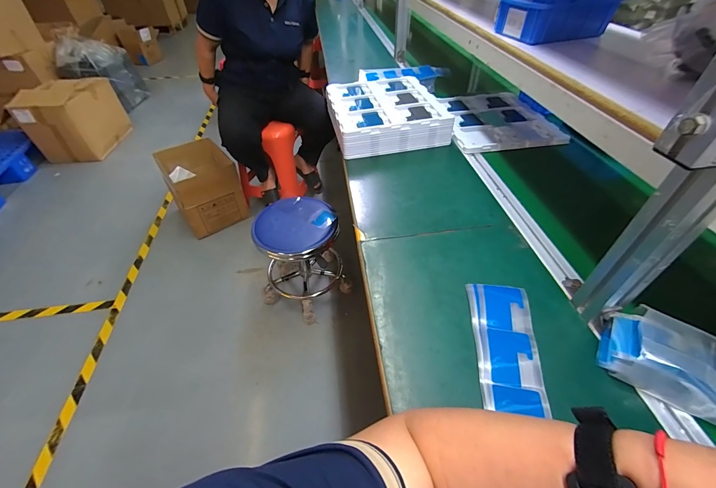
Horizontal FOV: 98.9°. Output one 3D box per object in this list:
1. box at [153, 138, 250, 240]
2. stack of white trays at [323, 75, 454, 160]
[{"bbox_3d":[-0.822,-0.300,1.641,0.312,0.356,0.348,-29,52,-24],"label":"box"},{"bbox_3d":[0.072,-0.363,0.852,0.278,0.073,0.301,-8,46,-6],"label":"stack of white trays"}]

